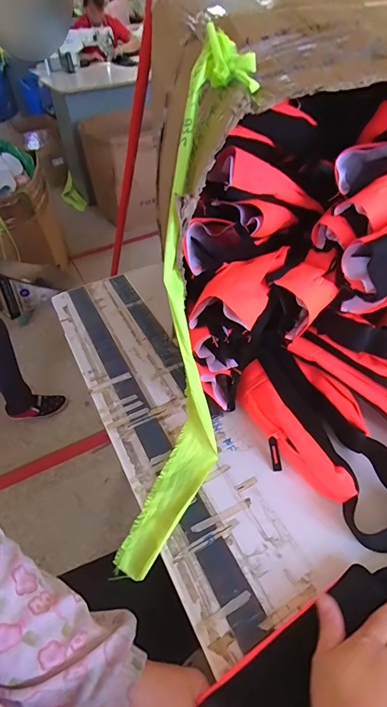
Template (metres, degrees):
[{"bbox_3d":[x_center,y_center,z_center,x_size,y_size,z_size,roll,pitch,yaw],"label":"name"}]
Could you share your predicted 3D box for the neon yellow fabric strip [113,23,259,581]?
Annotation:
[{"bbox_3d":[-0.012,-0.029,0.401,0.106,0.550,0.176,6,21,11],"label":"neon yellow fabric strip"}]

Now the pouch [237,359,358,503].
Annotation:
[{"bbox_3d":[0.124,0.107,0.514,0.054,0.048,0.220,-21,48,-15],"label":"pouch"}]

